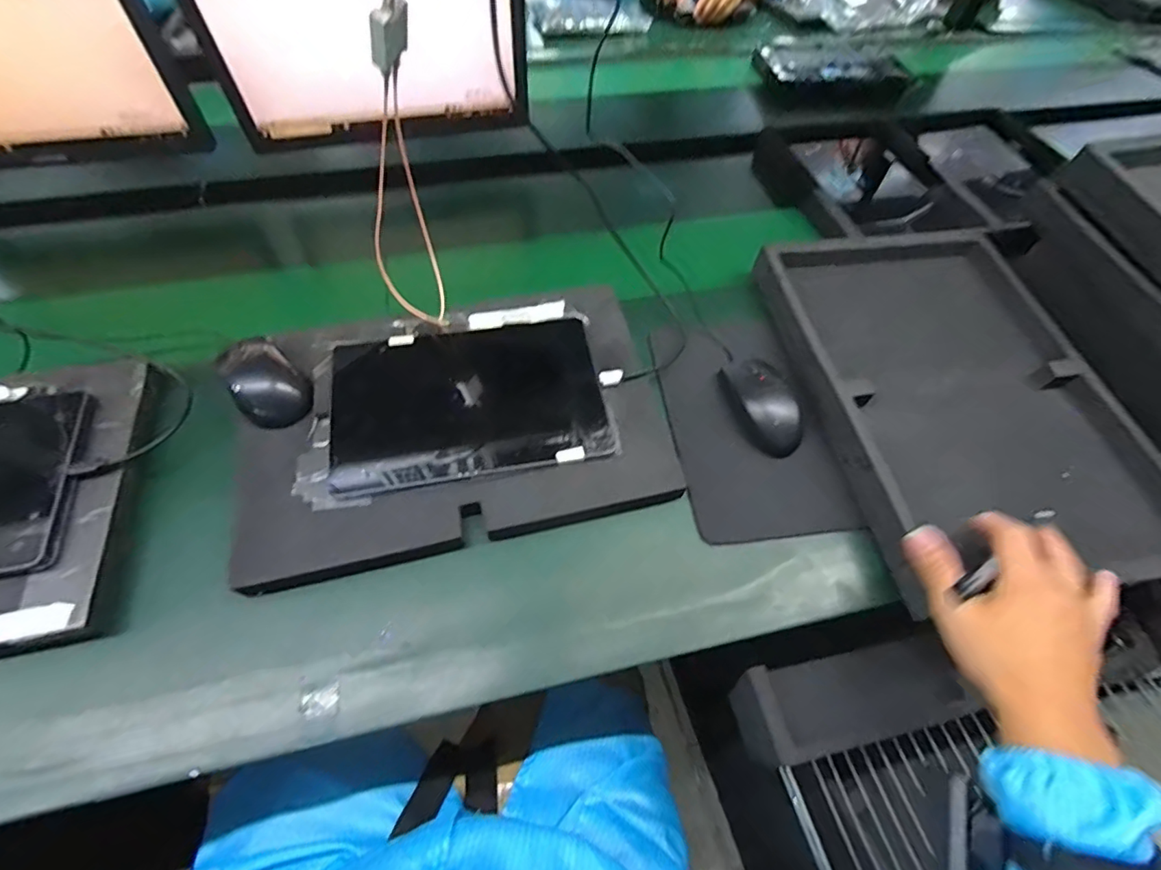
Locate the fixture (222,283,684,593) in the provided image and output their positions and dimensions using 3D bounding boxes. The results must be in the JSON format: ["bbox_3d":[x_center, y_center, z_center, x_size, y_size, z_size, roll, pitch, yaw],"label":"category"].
[{"bbox_3d":[-0.119,-0.017,0.513,0.382,0.043,0.248,-11,59,-10],"label":"fixture"}]

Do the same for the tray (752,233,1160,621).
[{"bbox_3d":[0.388,-0.050,0.535,0.298,0.054,0.408,-7,59,-8],"label":"tray"}]

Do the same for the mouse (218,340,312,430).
[{"bbox_3d":[-0.302,-0.052,0.501,0.061,0.034,0.081,-36,66,-22],"label":"mouse"}]

